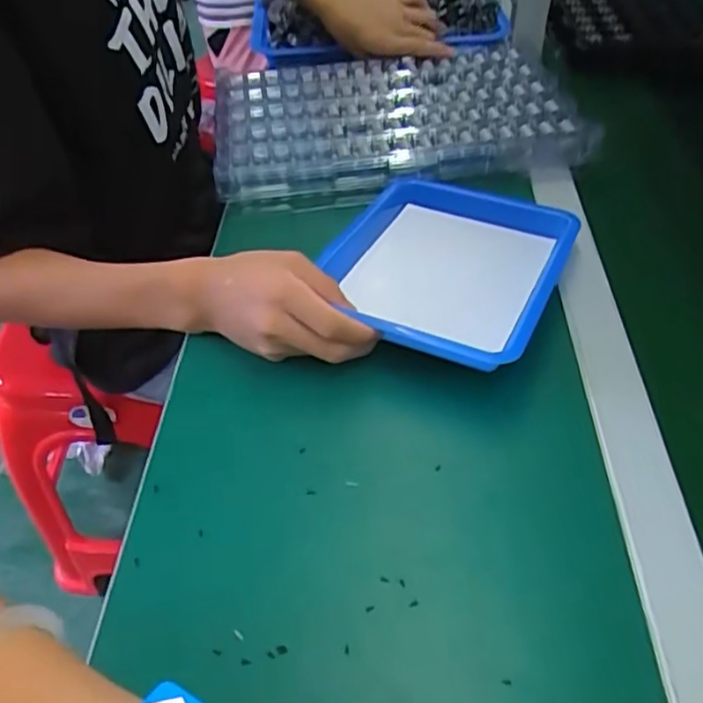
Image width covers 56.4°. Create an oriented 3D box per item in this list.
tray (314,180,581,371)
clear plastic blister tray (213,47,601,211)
[{"bbox_3d":[0.077,-0.069,0.533,0.172,0.039,0.207,19,49,18],"label":"tray"},{"bbox_3d":[0.049,-0.250,0.699,0.373,0.043,0.242,-6,46,-5],"label":"clear plastic blister tray"}]

